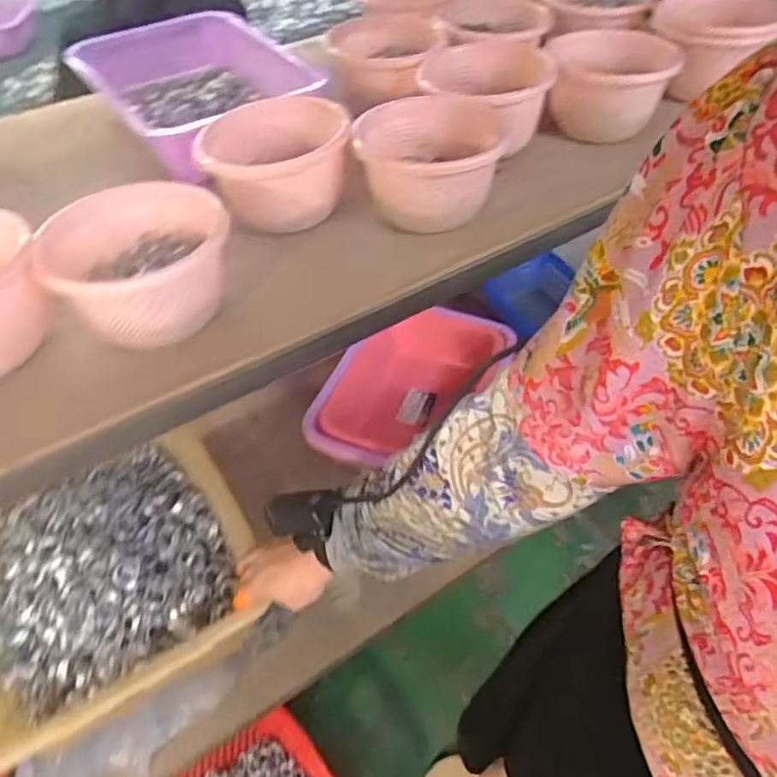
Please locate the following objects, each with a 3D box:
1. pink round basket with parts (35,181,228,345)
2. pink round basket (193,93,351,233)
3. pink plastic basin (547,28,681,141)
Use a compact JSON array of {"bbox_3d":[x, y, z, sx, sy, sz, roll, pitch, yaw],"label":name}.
[{"bbox_3d":[-0.213,-0.104,0.527,0.151,0.073,0.147,0,49,0],"label":"pink round basket with parts"},{"bbox_3d":[-0.110,-0.221,0.635,0.136,0.084,0.136,0,49,0],"label":"pink round basket"},{"bbox_3d":[0.265,-0.376,0.772,0.142,0.075,0.150,6,49,5],"label":"pink plastic basin"}]

